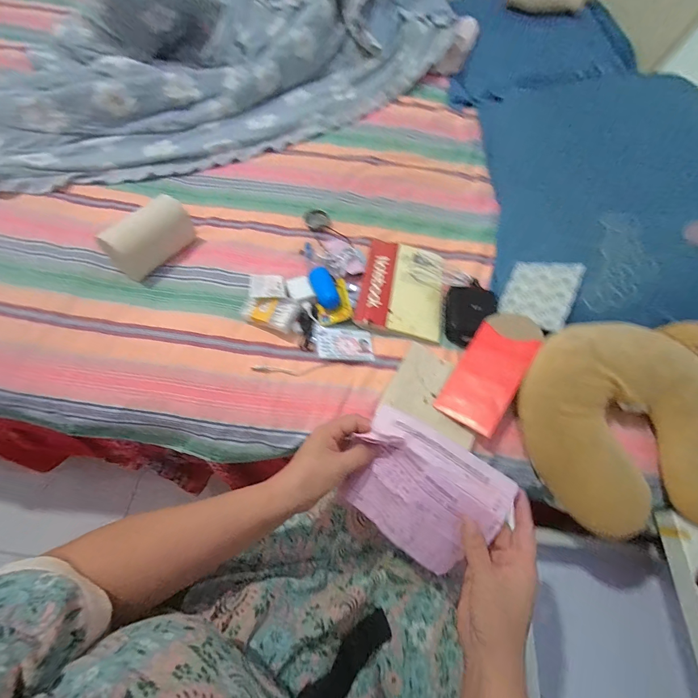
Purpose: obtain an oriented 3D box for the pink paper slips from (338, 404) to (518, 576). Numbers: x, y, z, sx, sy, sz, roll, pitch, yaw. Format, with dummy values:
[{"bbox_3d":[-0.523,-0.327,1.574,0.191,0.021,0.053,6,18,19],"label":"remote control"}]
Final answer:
[{"bbox_3d":[0.075,0.149,0.355,0.153,0.028,0.122,33,99,16],"label":"pink paper slips"}]

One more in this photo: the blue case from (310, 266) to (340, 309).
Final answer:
[{"bbox_3d":[-0.039,-0.097,0.544,0.035,0.021,0.076,-20,66,-11],"label":"blue case"}]

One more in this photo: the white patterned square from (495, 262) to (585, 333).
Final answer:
[{"bbox_3d":[0.301,-0.088,0.538,0.101,0.013,0.129,16,70,41],"label":"white patterned square"}]

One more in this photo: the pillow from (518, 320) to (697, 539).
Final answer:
[{"bbox_3d":[0.380,0.096,0.454,0.276,0.077,0.259,-3,63,-3],"label":"pillow"}]

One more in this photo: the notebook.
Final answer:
[{"bbox_3d":[0.093,-0.107,0.580,0.137,0.011,0.198,13,60,-2],"label":"notebook"}]

